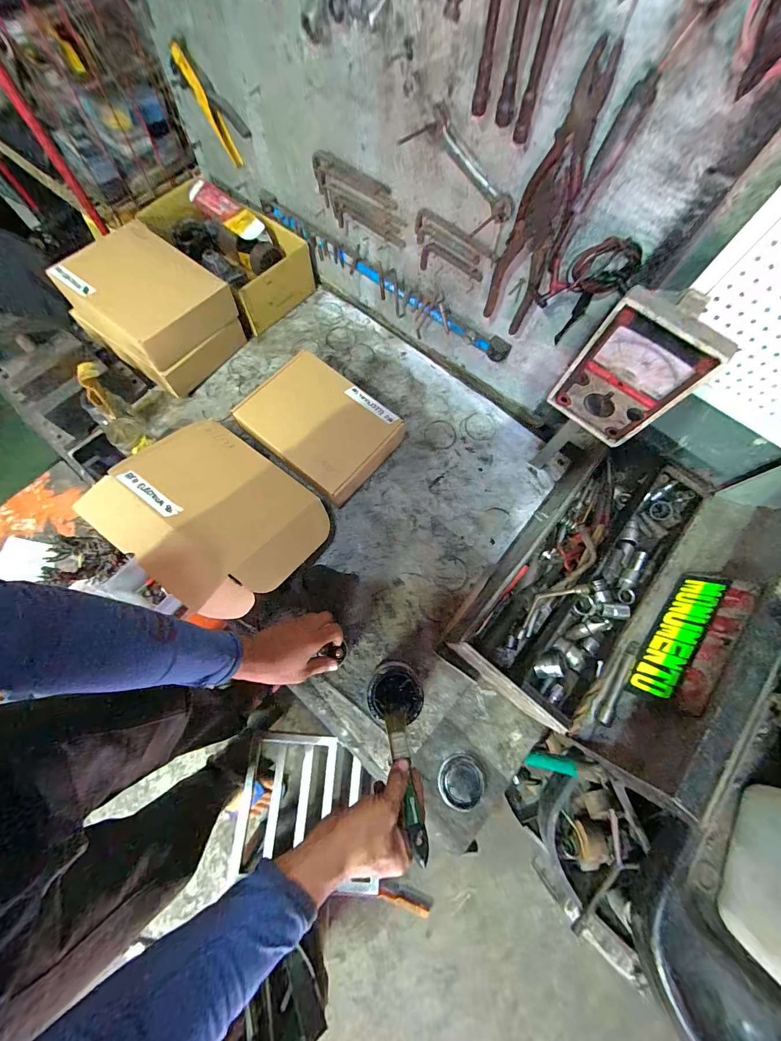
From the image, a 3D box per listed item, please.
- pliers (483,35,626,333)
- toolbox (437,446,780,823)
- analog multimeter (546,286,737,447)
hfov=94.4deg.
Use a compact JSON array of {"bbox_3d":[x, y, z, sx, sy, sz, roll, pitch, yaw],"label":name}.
[{"bbox_3d":[0.189,-0.375,0.466,0.071,0.284,0.043,25,74,6],"label":"pliers"},{"bbox_3d":[0.362,0.090,0.584,0.291,0.223,0.495,37,75,9],"label":"toolbox"},{"bbox_3d":[0.289,-0.179,0.441,0.122,0.179,0.055,38,76,9],"label":"analog multimeter"}]

